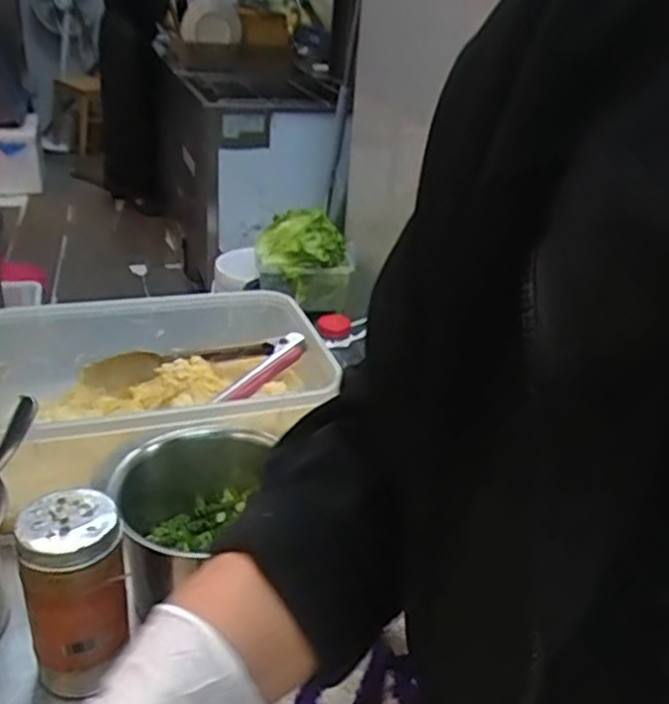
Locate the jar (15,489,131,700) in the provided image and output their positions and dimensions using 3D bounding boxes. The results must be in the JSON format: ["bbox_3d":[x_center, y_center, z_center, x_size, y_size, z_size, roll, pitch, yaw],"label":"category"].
[{"bbox_3d":[-0.157,0.148,0.428,0.056,0.116,0.053,2,29,-1],"label":"jar"}]

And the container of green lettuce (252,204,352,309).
[{"bbox_3d":[-0.075,-0.219,1.728,0.241,0.200,0.173,4,29,1],"label":"container of green lettuce"}]

